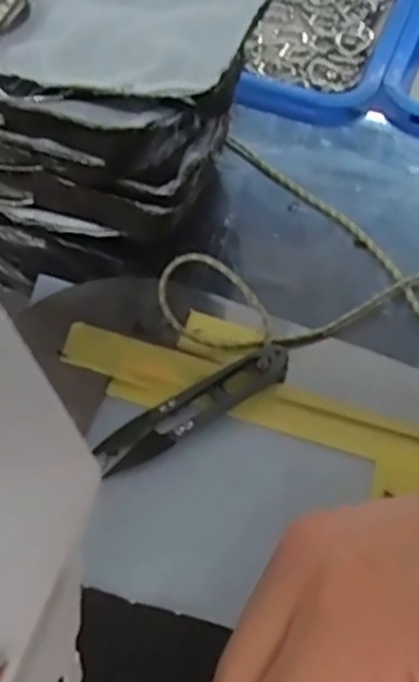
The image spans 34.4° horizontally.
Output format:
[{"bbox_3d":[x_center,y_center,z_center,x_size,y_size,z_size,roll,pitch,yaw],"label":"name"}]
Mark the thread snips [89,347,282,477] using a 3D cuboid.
[{"bbox_3d":[-0.007,0.030,0.321,0.102,0.010,0.023,-27,60,-19],"label":"thread snips"}]

